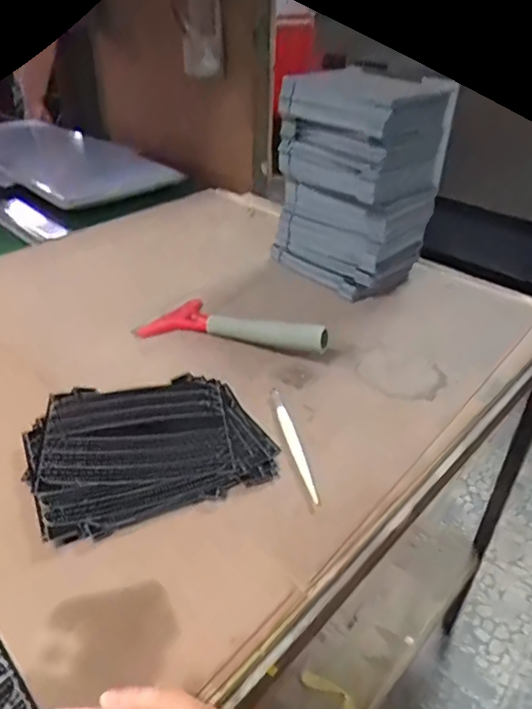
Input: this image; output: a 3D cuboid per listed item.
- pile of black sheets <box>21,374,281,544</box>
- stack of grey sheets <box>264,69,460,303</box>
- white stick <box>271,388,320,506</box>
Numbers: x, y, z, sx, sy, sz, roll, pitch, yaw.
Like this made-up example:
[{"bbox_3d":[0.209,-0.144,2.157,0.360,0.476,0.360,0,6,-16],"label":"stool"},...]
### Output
[{"bbox_3d":[-0.103,0.071,0.475,0.191,0.019,0.164,-14,38,-21],"label":"pile of black sheets"},{"bbox_3d":[0.122,-0.228,0.715,0.183,0.236,0.152,29,44,34],"label":"stack of grey sheets"},{"bbox_3d":[0.023,0.076,0.485,0.011,0.009,0.145,-6,36,-10],"label":"white stick"}]

